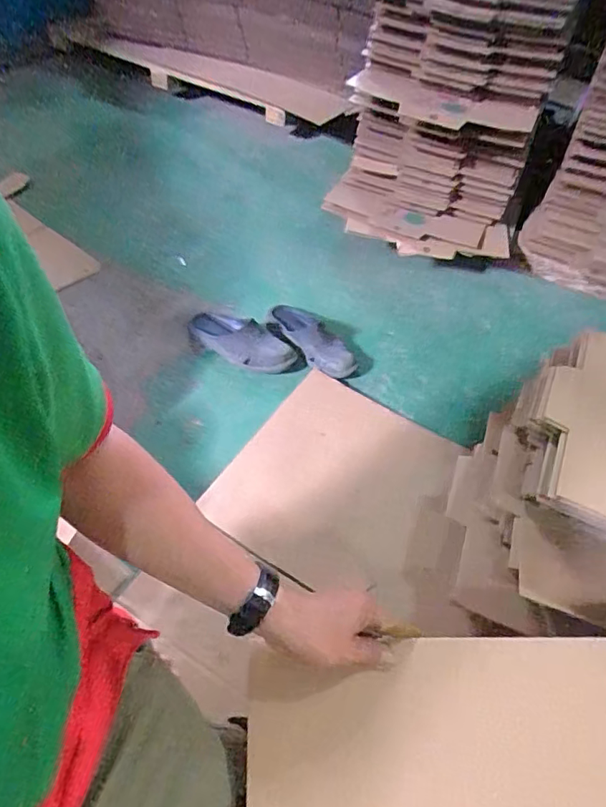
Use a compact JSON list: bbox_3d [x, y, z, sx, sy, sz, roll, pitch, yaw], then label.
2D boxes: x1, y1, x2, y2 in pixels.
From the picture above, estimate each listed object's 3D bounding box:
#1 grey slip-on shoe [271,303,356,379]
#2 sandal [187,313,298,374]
[{"bbox_3d":[0.020,-0.136,1.158,0.089,0.066,0.233,-25,56,-25],"label":"grey slip-on shoe"},{"bbox_3d":[-0.137,-0.131,1.138,0.259,0.059,0.098,27,52,16],"label":"sandal"}]

